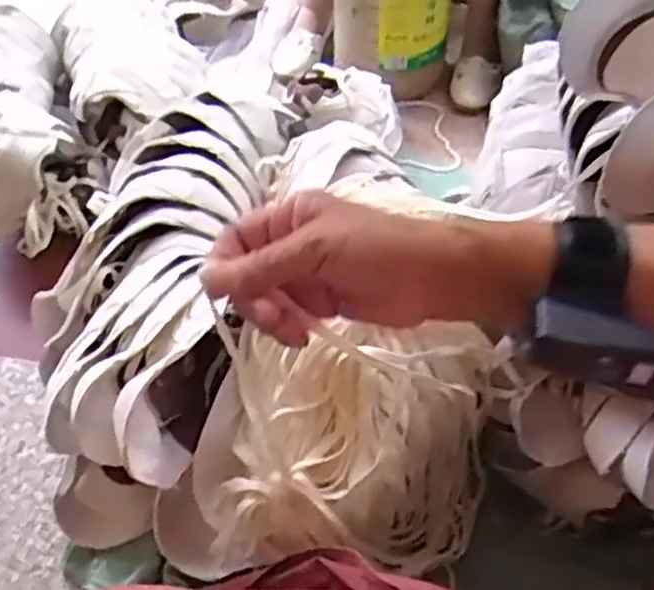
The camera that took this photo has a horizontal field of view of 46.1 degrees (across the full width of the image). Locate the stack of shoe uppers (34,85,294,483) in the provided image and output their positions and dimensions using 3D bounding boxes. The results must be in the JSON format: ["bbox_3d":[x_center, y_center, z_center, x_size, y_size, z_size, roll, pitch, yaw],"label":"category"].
[{"bbox_3d":[-0.175,-0.033,0.758,0.218,0.157,0.471,5,53,8],"label":"stack of shoe uppers"}]

